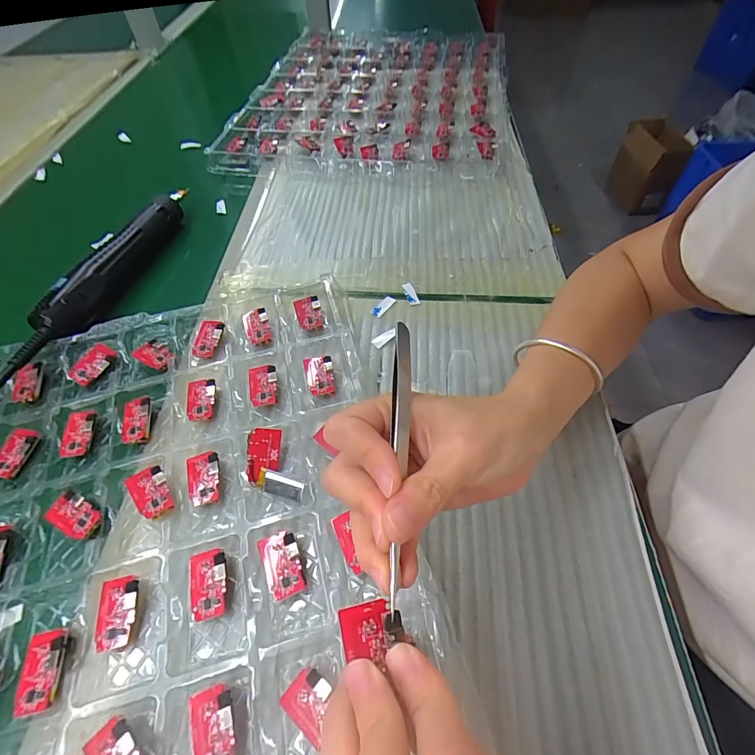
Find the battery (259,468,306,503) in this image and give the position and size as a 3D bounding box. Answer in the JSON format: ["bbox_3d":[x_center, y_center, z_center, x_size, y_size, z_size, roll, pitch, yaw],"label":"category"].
[{"bbox_3d":[-0.063,0.071,0.266,0.033,0.005,0.015,18,86,16],"label":"battery"}]

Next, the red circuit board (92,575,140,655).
[{"bbox_3d":[-0.145,0.130,0.227,0.022,0.004,0.036,-14,58,-1],"label":"red circuit board"}]

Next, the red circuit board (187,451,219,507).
[{"bbox_3d":[-0.115,0.068,0.271,0.021,0.010,0.036,-13,54,-8],"label":"red circuit board"}]

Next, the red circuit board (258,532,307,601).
[{"bbox_3d":[-0.055,0.110,0.240,0.022,0.011,0.035,-23,57,-15],"label":"red circuit board"}]

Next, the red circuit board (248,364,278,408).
[{"bbox_3d":[-0.087,0.007,0.313,0.021,0.011,0.032,-9,54,-5],"label":"red circuit board"}]

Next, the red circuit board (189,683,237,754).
[{"bbox_3d":[-0.078,0.169,0.194,0.021,0.004,0.036,-22,59,-2],"label":"red circuit board"}]

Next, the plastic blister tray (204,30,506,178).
[{"bbox_3d":[0.006,-0.449,0.623,0.356,0.022,0.475,7,54,6],"label":"plastic blister tray"}]

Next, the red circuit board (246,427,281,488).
[{"bbox_3d":[-0.077,0.053,0.276,0.021,0.004,0.037,5,80,-13],"label":"red circuit board"}]

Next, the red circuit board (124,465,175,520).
[{"bbox_3d":[-0.147,0.076,0.267,0.021,0.009,0.036,-34,60,-22],"label":"red circuit board"}]

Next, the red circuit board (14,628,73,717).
[{"bbox_3d":[-0.175,0.154,0.215,0.021,0.011,0.035,-11,54,-7],"label":"red circuit board"}]

